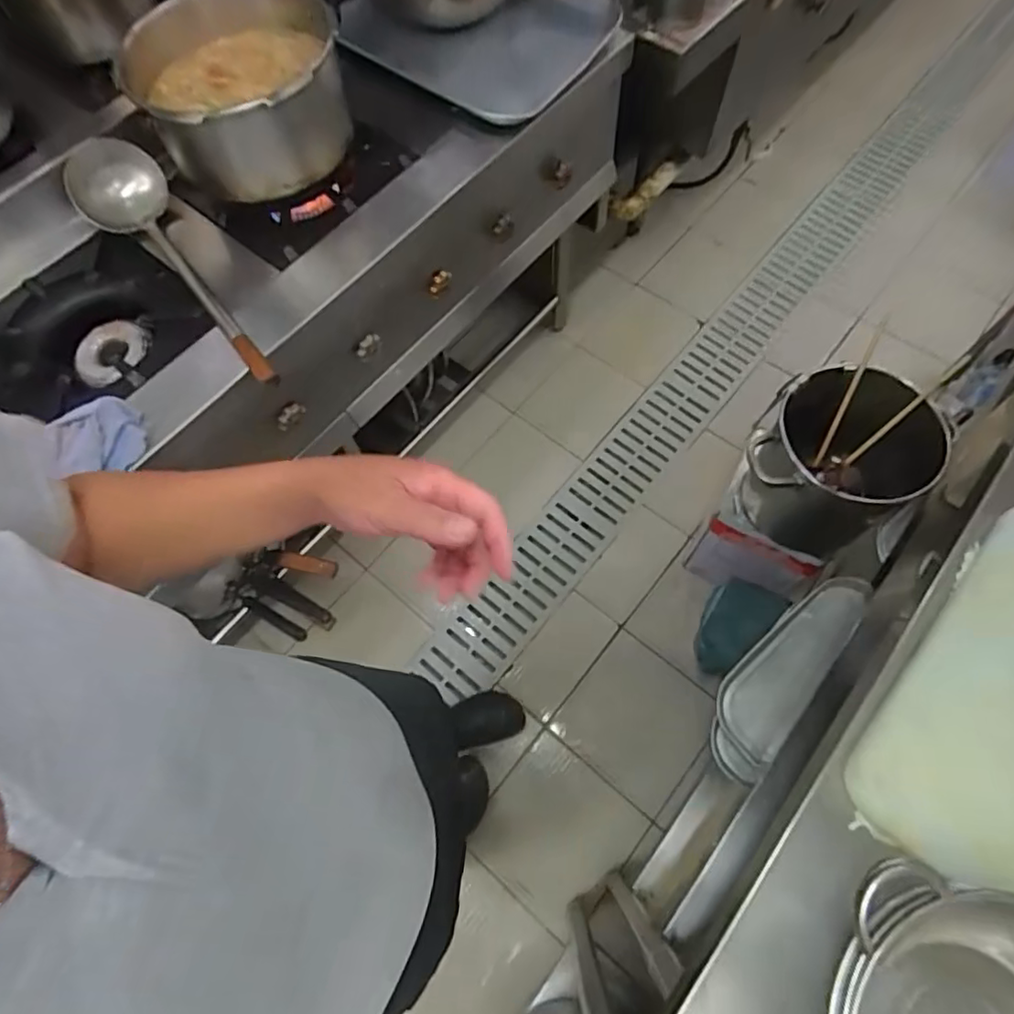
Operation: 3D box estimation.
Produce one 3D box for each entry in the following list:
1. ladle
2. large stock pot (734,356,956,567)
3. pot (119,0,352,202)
[{"bbox_3d":[-0.487,-0.353,0.849,0.133,0.095,0.450,-35,69,-11],"label":"ladle"},{"bbox_3d":[0.586,-0.063,1.112,0.263,0.307,0.247,-1,66,3],"label":"large stock pot"},{"bbox_3d":[-0.367,-0.584,0.838,0.267,0.157,0.267,-1,66,3],"label":"pot"}]

